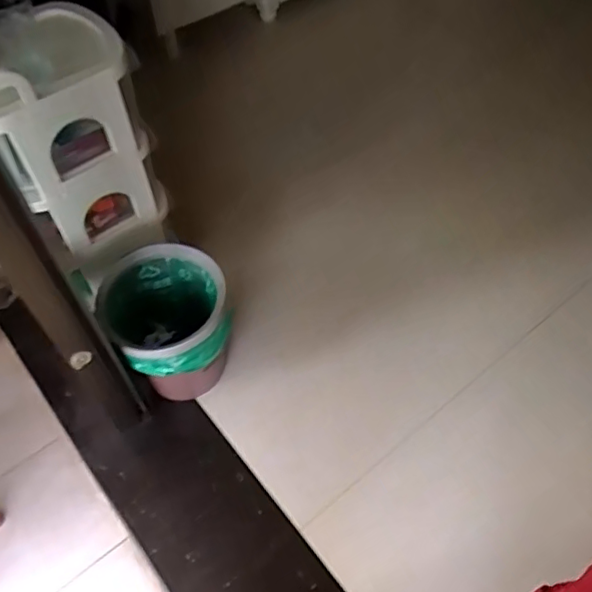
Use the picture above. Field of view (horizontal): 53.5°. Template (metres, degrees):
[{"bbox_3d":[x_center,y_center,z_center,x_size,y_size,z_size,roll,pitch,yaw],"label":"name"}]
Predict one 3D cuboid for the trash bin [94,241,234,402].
[{"bbox_3d":[-0.290,0.095,1.366,0.291,0.322,0.285,-19,58,-12],"label":"trash bin"}]

